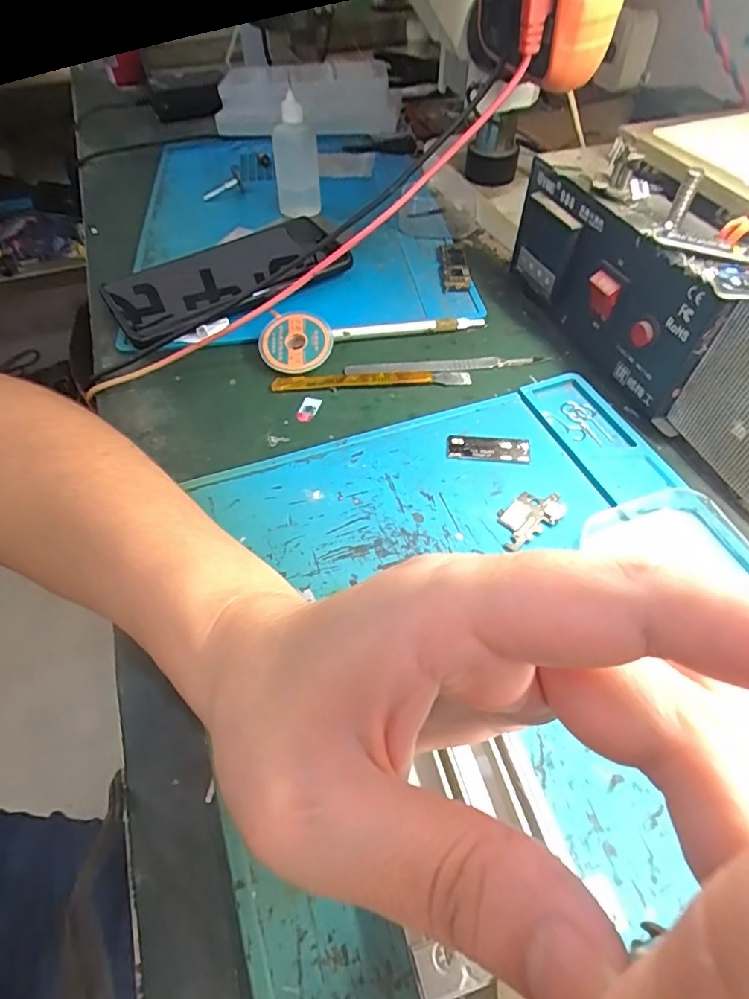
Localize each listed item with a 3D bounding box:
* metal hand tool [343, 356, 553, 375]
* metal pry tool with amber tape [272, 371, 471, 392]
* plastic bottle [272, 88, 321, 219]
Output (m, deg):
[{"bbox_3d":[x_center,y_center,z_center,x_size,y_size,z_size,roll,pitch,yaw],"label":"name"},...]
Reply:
[{"bbox_3d":[0.045,-0.083,0.326,0.125,0.005,0.013,-7,52,-4],"label":"metal hand tool"},{"bbox_3d":[-0.002,-0.073,0.319,0.117,0.004,0.012,-3,52,0],"label":"metal pry tool with amber tape"},{"bbox_3d":[-0.059,-0.253,0.403,0.033,0.096,0.029,-5,74,-2],"label":"plastic bottle"}]

